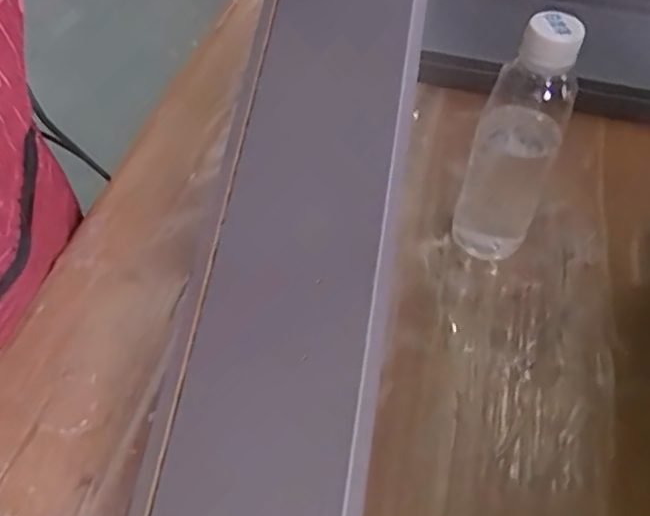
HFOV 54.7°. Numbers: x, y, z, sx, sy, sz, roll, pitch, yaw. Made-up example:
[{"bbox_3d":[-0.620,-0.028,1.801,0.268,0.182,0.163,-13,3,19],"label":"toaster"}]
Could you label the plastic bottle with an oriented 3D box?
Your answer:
[{"bbox_3d":[0.132,-0.078,0.435,0.059,0.189,0.055,16,52,13],"label":"plastic bottle"}]

